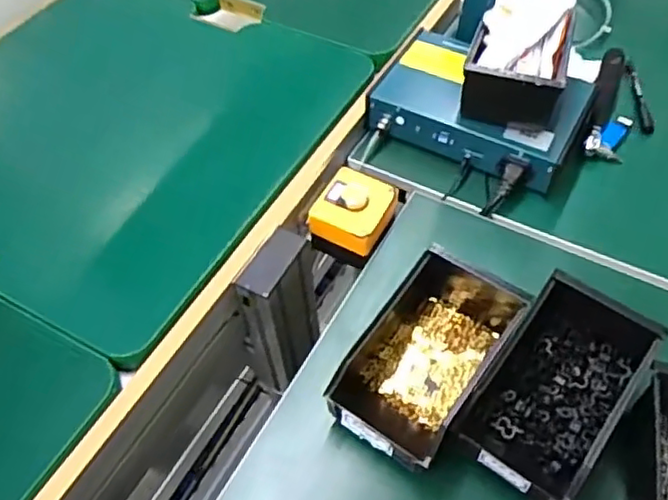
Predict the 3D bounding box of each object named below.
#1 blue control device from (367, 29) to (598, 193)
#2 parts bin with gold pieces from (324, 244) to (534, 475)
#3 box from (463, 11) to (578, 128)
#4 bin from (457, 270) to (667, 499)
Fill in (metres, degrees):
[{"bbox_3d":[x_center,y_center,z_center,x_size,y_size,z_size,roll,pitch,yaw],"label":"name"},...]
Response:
[{"bbox_3d":[0.172,-0.170,0.738,0.229,0.055,0.158,25,58,20],"label":"blue control device"},{"bbox_3d":[0.085,0.091,0.556,0.106,0.075,0.188,31,60,23],"label":"parts bin with gold pieces"},{"bbox_3d":[0.203,-0.199,0.696,0.099,0.076,0.122,15,55,13],"label":"box"},{"bbox_3d":[0.191,0.114,0.530,0.102,0.062,0.185,30,60,22],"label":"bin"}]

